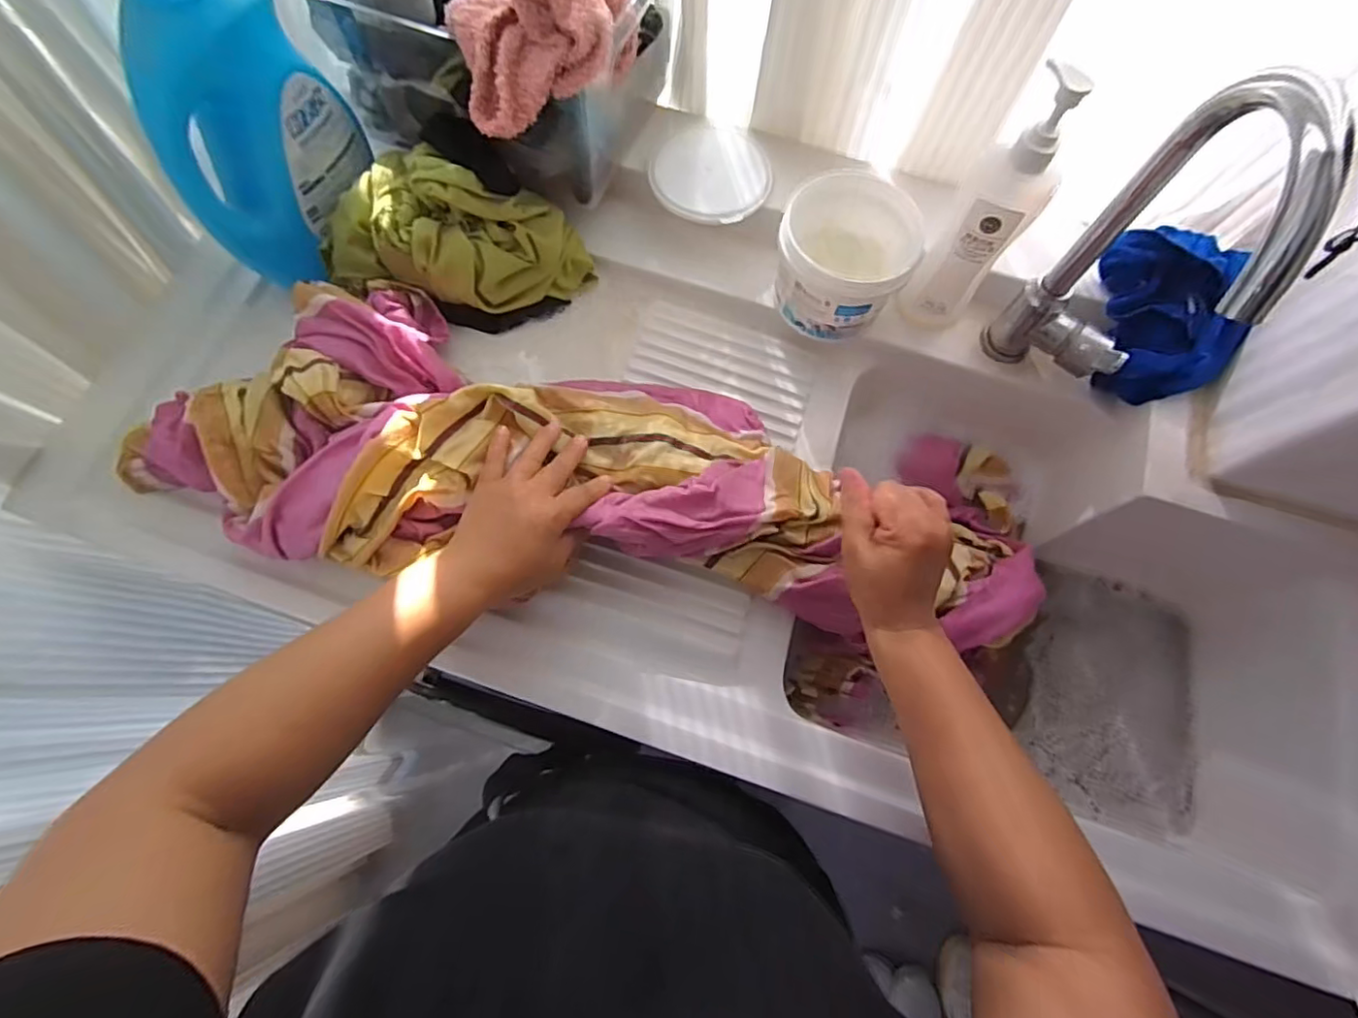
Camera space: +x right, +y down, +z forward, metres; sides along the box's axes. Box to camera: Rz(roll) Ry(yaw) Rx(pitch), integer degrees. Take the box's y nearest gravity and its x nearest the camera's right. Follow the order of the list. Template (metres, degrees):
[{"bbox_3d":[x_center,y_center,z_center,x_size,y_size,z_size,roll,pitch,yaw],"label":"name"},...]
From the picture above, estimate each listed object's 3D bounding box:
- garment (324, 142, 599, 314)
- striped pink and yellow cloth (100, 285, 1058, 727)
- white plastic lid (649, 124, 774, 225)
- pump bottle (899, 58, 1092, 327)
[{"bbox_3d":[-0.220,-0.269,0.584,0.252,0.123,0.115,10,72,2],"label":"garment"},{"bbox_3d":[-0.036,-0.010,0.538,0.823,0.160,0.305,12,72,-9],"label":"striped pink and yellow cloth"},{"bbox_3d":[0.036,-0.355,0.626,0.123,0.012,0.119,0,72,-1],"label":"white plastic lid"},{"bbox_3d":[0.266,-0.248,0.523,0.066,0.239,0.052,32,75,9],"label":"pump bottle"}]

